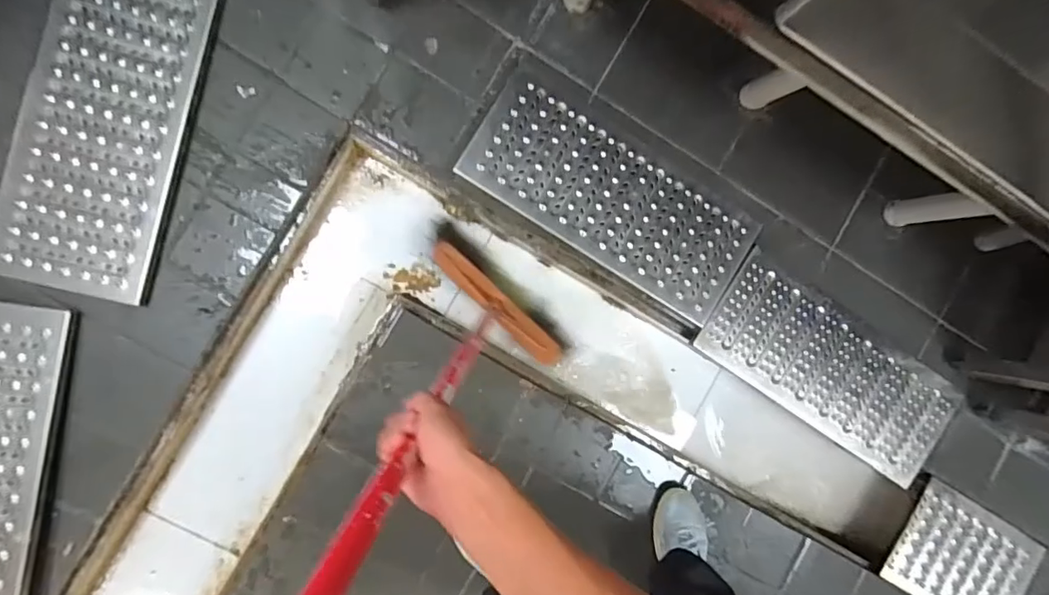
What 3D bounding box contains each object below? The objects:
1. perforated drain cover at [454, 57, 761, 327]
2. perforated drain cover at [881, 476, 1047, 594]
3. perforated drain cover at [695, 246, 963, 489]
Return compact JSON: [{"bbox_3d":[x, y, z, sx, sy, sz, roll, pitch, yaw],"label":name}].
[{"bbox_3d":[0.170,-0.197,1.022,0.554,0.034,0.245,32,86,-8],"label":"perforated drain cover"},{"bbox_3d":[0.917,0.551,1.122,0.297,0.020,0.225,32,88,0],"label":"perforated drain cover"},{"bbox_3d":[0.616,0.146,1.073,0.538,0.041,0.222,35,85,-7],"label":"perforated drain cover"}]

